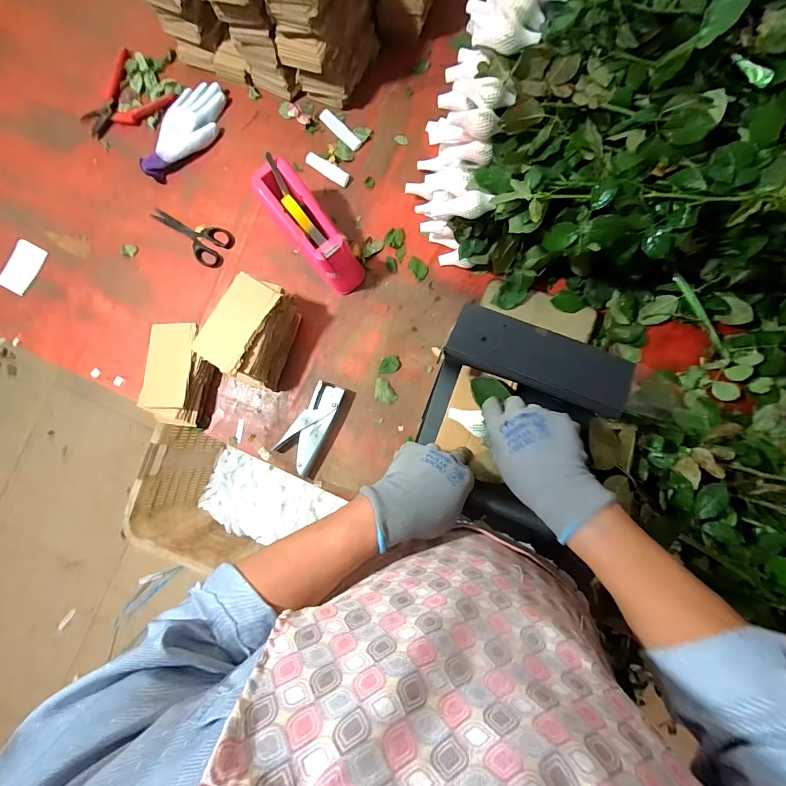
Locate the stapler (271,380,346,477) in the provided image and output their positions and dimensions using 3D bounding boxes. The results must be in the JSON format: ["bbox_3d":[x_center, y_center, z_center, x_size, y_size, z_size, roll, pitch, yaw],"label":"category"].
[{"bbox_3d":[-0.133,0.051,0.621,0.069,0.023,0.146,29,87,8],"label":"stapler"}]

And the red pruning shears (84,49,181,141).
[{"bbox_3d":[-0.517,-0.552,0.719,0.146,0.015,0.156,43,89,8],"label":"red pruning shears"}]

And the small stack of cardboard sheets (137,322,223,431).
[{"bbox_3d":[-0.353,-0.029,0.637,0.111,0.055,0.164,8,84,6],"label":"small stack of cardboard sheets"}]

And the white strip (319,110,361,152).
[{"bbox_3d":[-0.094,-0.464,0.672,0.021,0.005,0.094,-43,82,-1],"label":"white strip"}]

